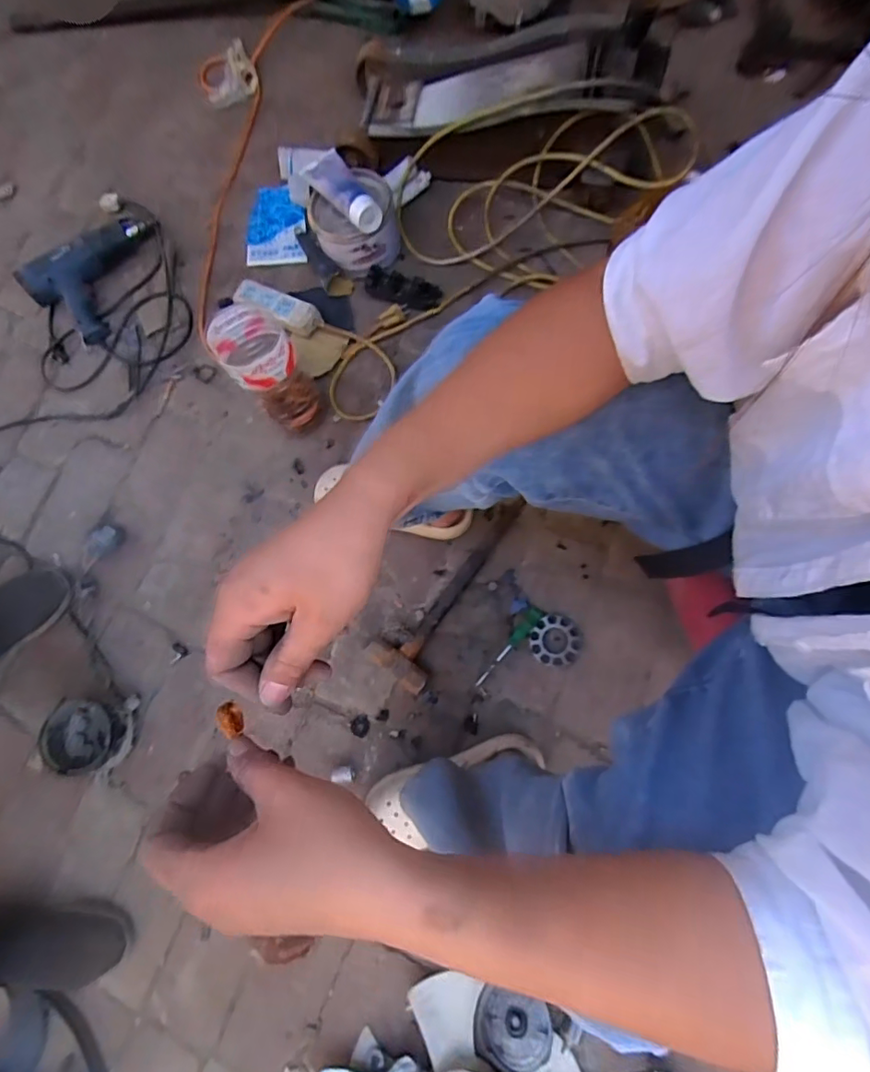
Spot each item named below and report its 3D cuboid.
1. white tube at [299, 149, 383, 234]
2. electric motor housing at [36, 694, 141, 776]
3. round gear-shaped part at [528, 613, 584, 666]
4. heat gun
[{"bbox_3d":[-0.154,-0.593,0.871,0.072,0.052,0.197,-37,76,-4],"label":"white tube"},{"bbox_3d":[-0.519,0.302,0.789,0.114,0.064,0.104,-7,76,4],"label":"electric motor housing"},{"bbox_3d":[0.185,0.160,0.794,0.077,0.009,0.075,-1,77,5],"label":"round gear-shaped part"},{"bbox_3d":[-0.627,-0.508,0.978,0.166,0.067,0.257,37,83,13],"label":"heat gun"}]

